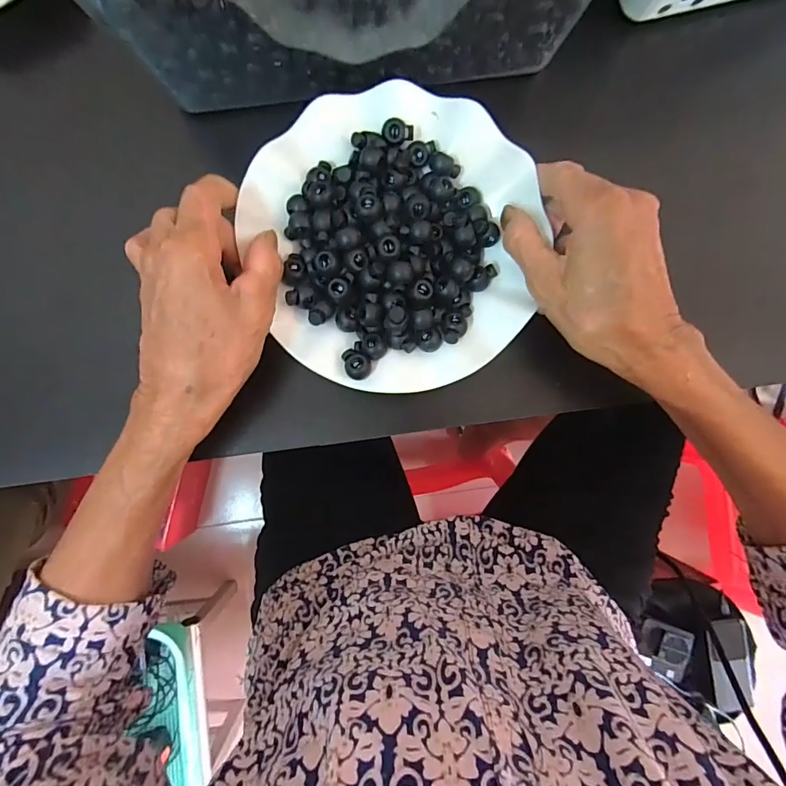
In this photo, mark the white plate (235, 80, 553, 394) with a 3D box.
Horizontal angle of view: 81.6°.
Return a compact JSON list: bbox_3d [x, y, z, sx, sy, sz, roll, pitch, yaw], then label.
[{"bbox_3d":[0.006,-0.095,0.275,0.171,0.030,0.178,0,92,-1],"label":"white plate"}]

